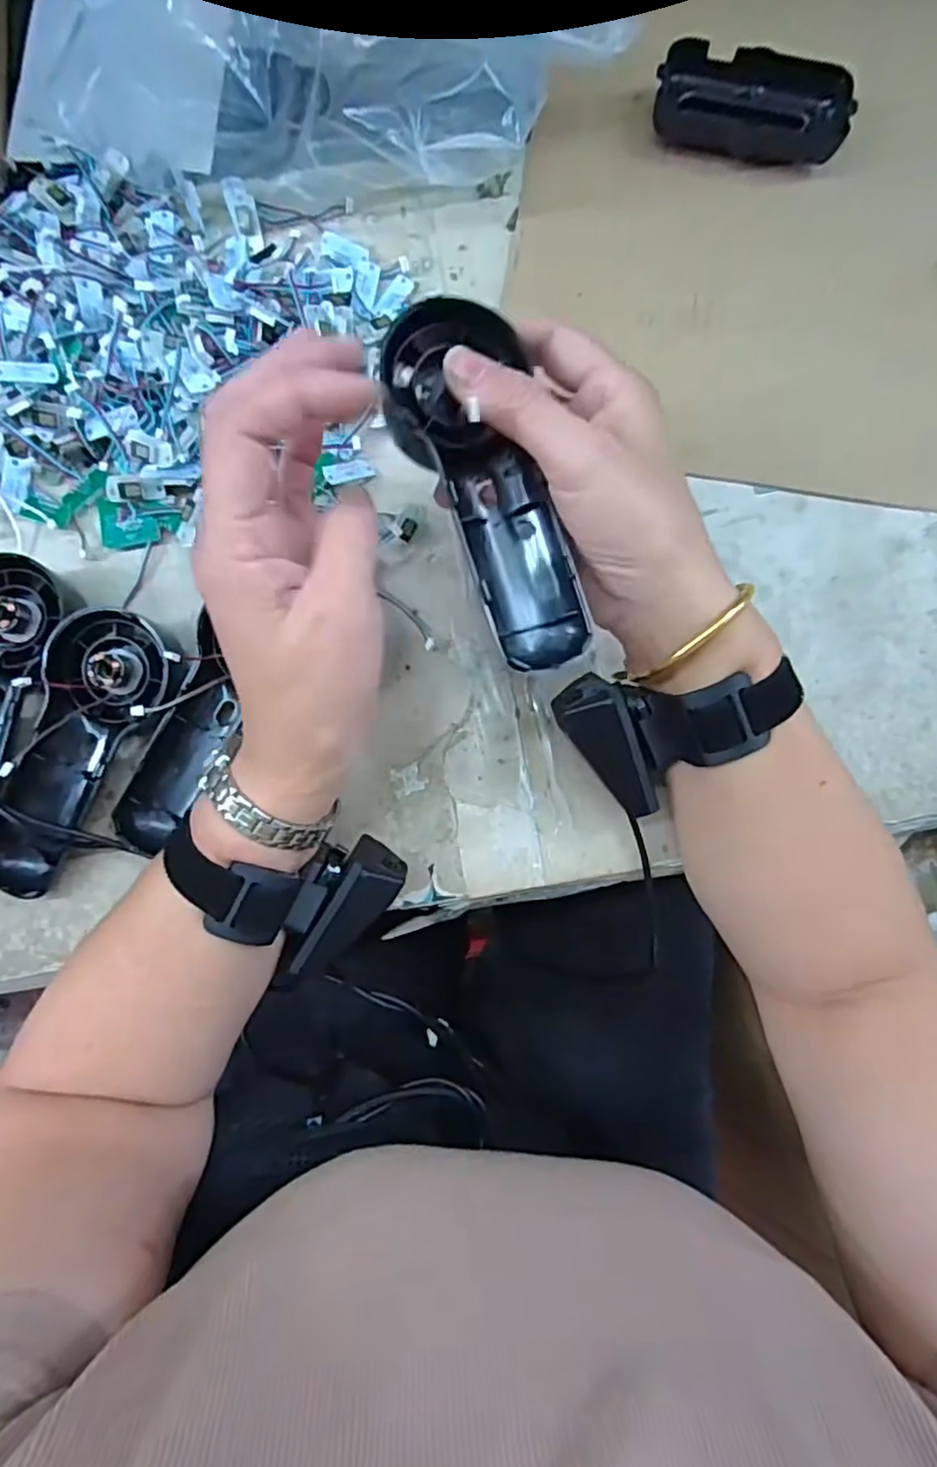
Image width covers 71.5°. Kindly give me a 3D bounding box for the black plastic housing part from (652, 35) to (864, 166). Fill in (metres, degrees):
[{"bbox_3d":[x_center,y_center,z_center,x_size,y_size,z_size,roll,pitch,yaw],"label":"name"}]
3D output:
[{"bbox_3d":[0.168,-0.374,0.388,0.109,0.028,0.052,12,82,2],"label":"black plastic housing part"}]

